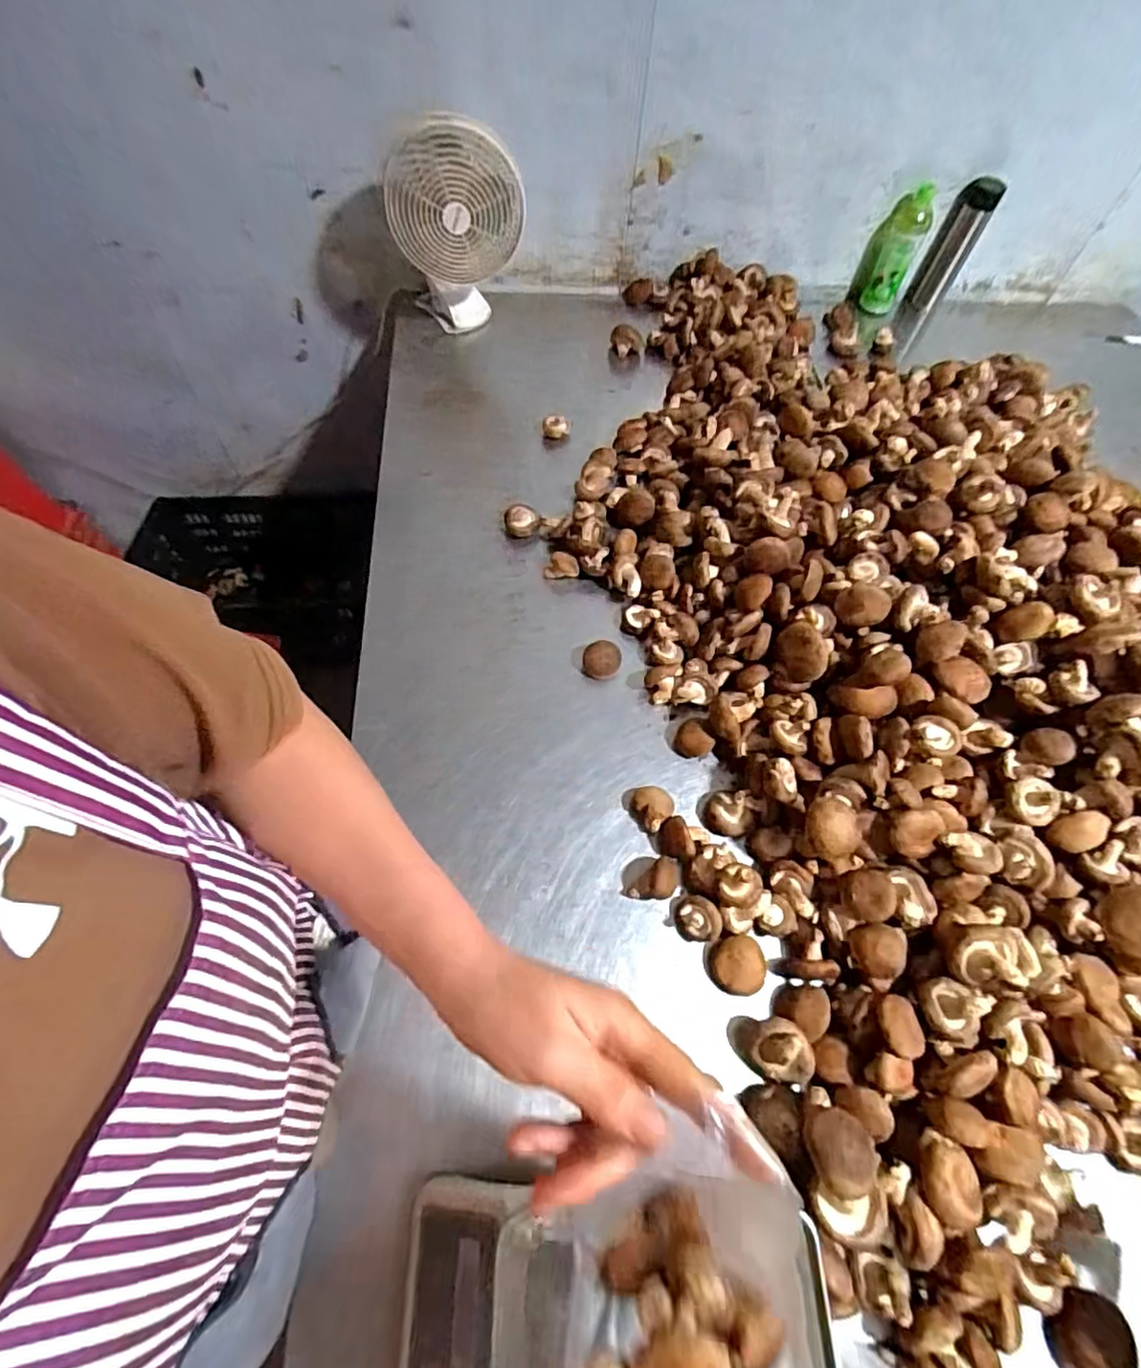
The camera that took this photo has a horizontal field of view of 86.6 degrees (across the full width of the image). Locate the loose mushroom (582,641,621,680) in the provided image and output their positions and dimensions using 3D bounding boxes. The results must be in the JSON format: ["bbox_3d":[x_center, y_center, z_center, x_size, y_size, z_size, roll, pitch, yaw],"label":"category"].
[{"bbox_3d":[0.041,-0.033,0.788,0.050,0.035,0.048,1,61,-3],"label":"loose mushroom"}]

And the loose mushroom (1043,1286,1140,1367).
[{"bbox_3d":[0.431,0.543,0.501,0.057,0.024,0.062,2,53,47],"label":"loose mushroom"}]

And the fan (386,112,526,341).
[{"bbox_3d":[-0.189,-0.739,1.001,0.211,0.316,0.141,-10,62,-9],"label":"fan"}]

